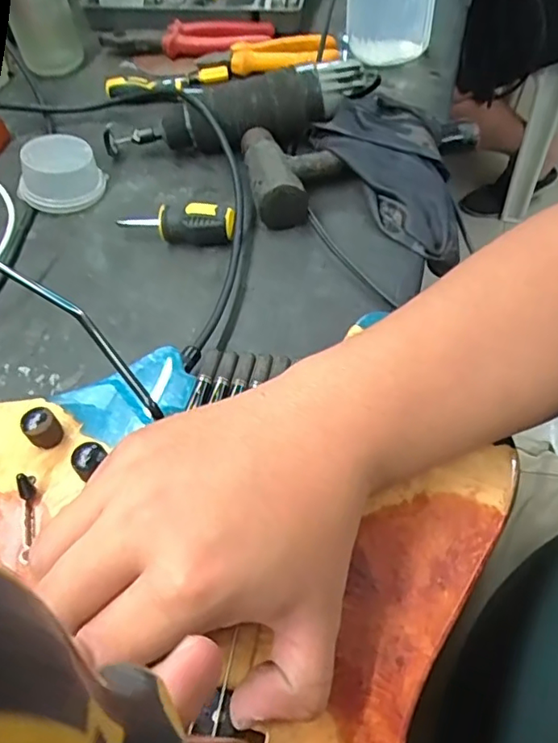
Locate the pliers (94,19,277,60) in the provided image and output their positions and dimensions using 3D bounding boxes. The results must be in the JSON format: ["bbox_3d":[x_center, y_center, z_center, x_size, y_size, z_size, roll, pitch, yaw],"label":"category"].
[{"bbox_3d":[-0.112,-0.396,0.662,0.199,0.019,0.072,5,55,7],"label":"pliers"}]

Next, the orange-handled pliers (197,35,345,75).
[{"bbox_3d":[-0.013,-0.354,0.626,0.155,0.021,0.048,1,55,4],"label":"orange-handled pliers"}]

